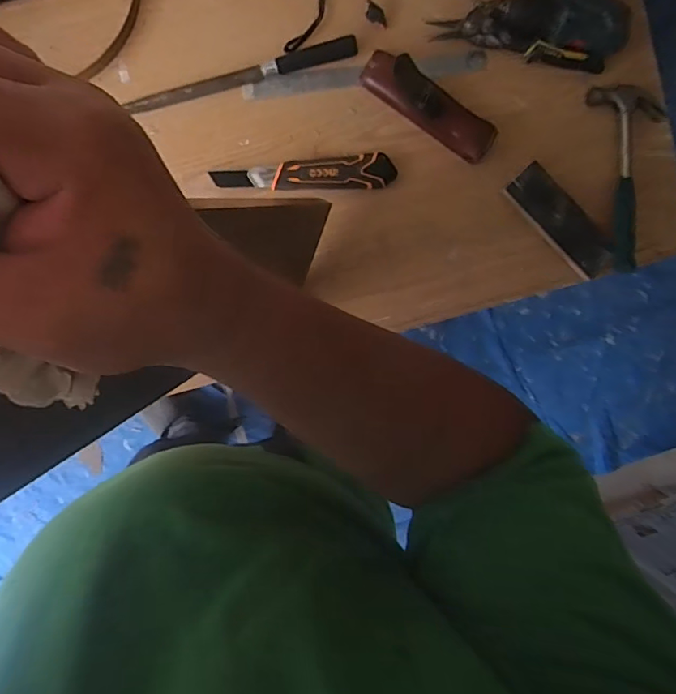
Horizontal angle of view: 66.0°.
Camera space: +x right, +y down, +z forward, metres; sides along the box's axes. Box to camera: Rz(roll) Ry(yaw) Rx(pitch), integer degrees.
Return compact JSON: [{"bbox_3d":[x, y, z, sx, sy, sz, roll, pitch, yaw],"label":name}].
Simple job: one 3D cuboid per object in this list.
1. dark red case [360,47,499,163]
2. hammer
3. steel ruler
[{"bbox_3d":[0.119,-0.319,0.683,0.196,0.042,0.056,36,92,-5],"label":"dark red case"},{"bbox_3d":[0.404,-0.235,0.711,0.088,0.025,0.255,-7,94,-2],"label":"hammer"},{"bbox_3d":[0.037,-0.369,0.704,0.327,0.010,0.028,-7,92,-1],"label":"steel ruler"}]

